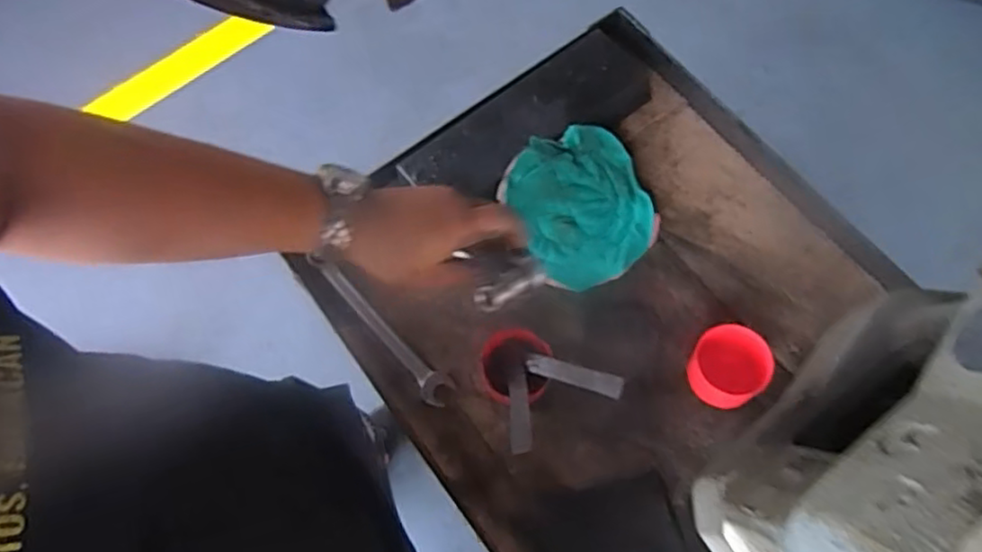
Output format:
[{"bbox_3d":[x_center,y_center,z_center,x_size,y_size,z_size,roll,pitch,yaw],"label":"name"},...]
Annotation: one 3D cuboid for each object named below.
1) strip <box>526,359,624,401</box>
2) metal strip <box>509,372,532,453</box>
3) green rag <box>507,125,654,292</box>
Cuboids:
[{"bbox_3d":[0.072,0.089,0.583,0.092,0.007,0.019,11,70,31],"label":"strip"},{"bbox_3d":[0.024,0.114,0.558,0.017,0.011,0.094,-2,27,1],"label":"metal strip"},{"bbox_3d":[0.097,-0.072,0.666,0.136,0.063,0.142,-28,72,-7],"label":"green rag"}]

